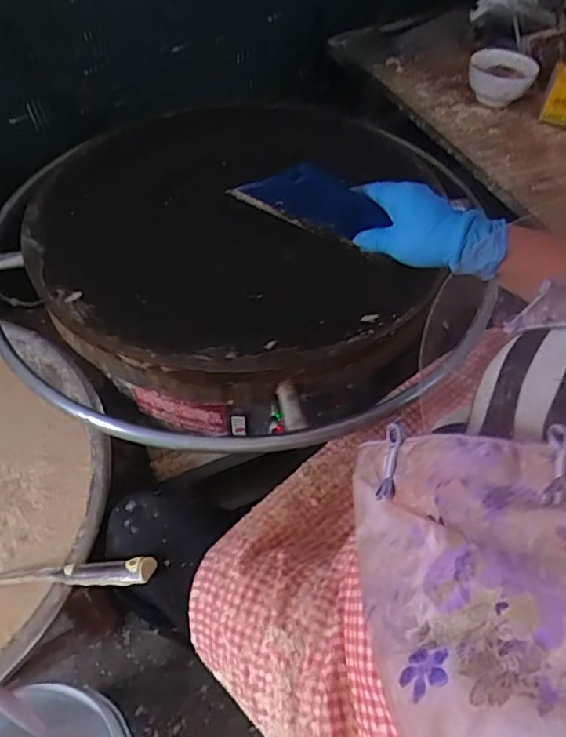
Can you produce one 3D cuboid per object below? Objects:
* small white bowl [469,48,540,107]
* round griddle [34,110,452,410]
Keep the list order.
[{"bbox_3d":[0.362,-0.481,0.958,0.110,0.058,0.127,17,53,11],"label":"small white bowl"},{"bbox_3d":[-0.035,-0.199,0.786,0.564,0.078,0.521,1,56,-2],"label":"round griddle"}]

